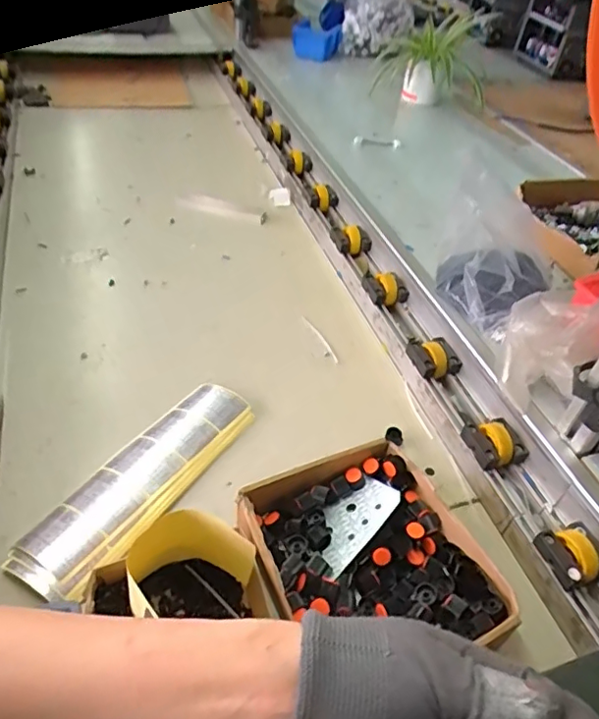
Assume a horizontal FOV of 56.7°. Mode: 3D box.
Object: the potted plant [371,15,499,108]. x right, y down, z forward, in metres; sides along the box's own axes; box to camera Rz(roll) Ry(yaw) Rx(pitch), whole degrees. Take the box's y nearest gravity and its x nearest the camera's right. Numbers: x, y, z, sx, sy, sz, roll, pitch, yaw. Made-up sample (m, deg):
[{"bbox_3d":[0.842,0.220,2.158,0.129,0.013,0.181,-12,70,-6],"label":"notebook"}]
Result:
[{"bbox_3d":[0.318,-0.697,1.312,0.247,0.172,0.248,15,42,9],"label":"potted plant"}]

